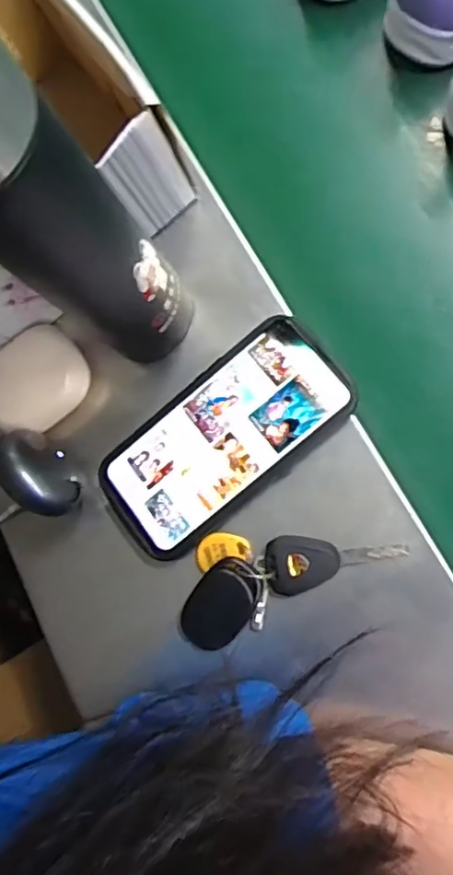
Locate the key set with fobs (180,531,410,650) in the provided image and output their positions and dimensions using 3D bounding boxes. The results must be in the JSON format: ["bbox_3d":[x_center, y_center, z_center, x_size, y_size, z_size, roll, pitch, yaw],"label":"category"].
[{"bbox_3d":[0.031,0.075,0.356,0.132,0.012,0.058,-23,85,8],"label":"key set with fobs"}]

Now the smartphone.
[{"bbox_3d":[-0.002,0.001,0.374,0.162,0.008,0.082,-42,75,5],"label":"smartphone"}]

